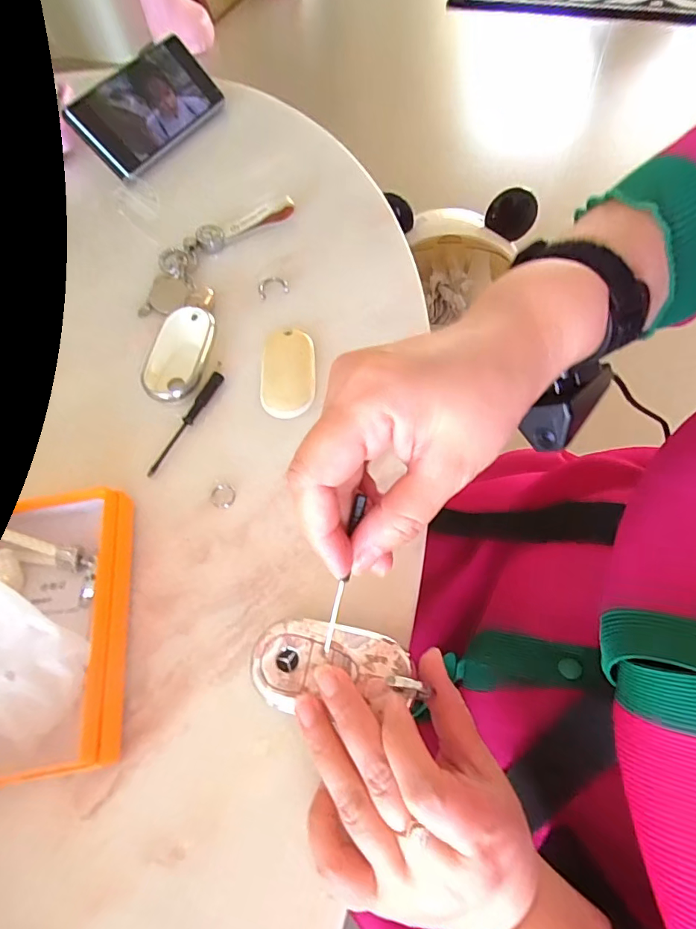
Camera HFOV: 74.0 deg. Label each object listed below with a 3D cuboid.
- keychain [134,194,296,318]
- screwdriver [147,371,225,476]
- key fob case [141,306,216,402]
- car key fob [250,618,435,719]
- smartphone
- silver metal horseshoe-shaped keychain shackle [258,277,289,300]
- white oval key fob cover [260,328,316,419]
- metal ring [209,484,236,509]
[{"bbox_3d":[-0.119,-0.187,0.402,0.075,0.016,0.156,23,65,12],"label":"keychain"},{"bbox_3d":[-0.113,-0.030,0.322,0.009,0.007,0.088,24,65,13],"label":"screwdriver"},{"bbox_3d":[-0.129,-0.082,0.345,0.046,0.014,0.081,2,62,2],"label":"key fob case"},{"bbox_3d":[-0.007,0.101,0.233,0.082,0.011,0.041,1,62,4],"label":"car key fob"},{"bbox_3d":[-0.201,-0.369,0.474,0.077,0.015,0.159,43,67,-27],"label":"smartphone"},{"bbox_3d":[-0.062,-0.148,0.381,0.025,0.004,0.023,-14,63,-7],"label":"silver metal horseshoe-shaped keychain shackle"},{"bbox_3d":[-0.044,-0.069,0.340,0.039,0.004,0.077,-2,62,0],"label":"white oval key fob cover"},{"bbox_3d":[-0.082,0.020,0.299,0.017,0.004,0.017,0,62,1],"label":"metal ring"}]

